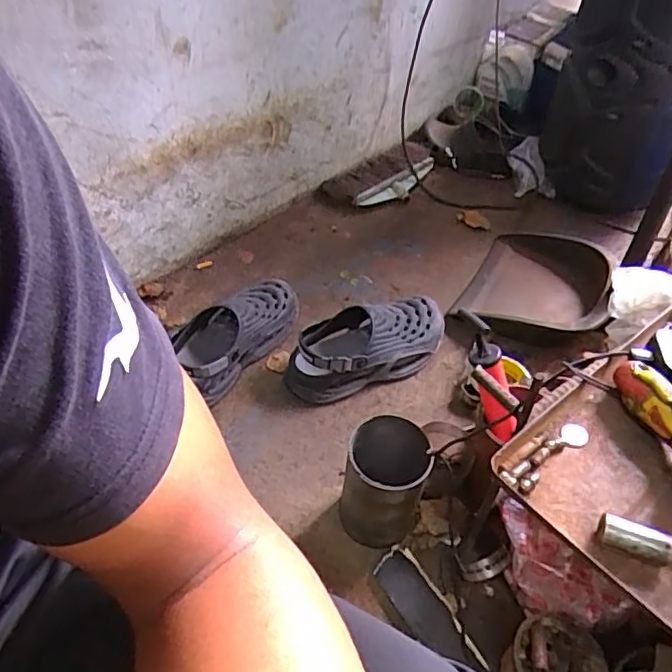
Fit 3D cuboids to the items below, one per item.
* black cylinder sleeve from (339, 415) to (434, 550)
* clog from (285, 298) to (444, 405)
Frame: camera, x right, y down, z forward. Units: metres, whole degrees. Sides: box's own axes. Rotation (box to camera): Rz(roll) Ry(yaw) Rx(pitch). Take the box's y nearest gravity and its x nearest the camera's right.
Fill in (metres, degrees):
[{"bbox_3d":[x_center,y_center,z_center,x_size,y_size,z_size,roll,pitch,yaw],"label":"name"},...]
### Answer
[{"bbox_3d":[0.061,0.184,0.732,0.092,0.170,0.094,9,48,8],"label":"black cylinder sleeve"},{"bbox_3d":[0.053,0.015,0.942,0.267,0.094,0.112,-15,49,-14],"label":"clog"}]

